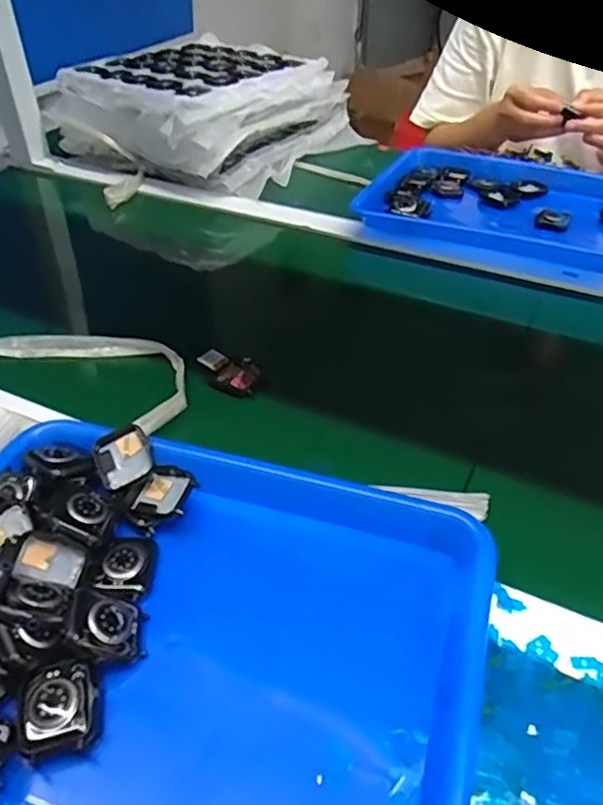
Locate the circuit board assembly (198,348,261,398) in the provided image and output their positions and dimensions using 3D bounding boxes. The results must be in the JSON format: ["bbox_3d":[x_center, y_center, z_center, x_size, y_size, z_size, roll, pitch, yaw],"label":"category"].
[{"bbox_3d":[-0.061,-0.027,0.549,0.055,0.019,0.035,32,51,32],"label":"circuit board assembly"}]

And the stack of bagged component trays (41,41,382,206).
[{"bbox_3d":[-0.142,-0.428,0.939,0.319,0.118,0.389,29,49,29],"label":"stack of bagged component trays"}]

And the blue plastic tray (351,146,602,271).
[{"bbox_3d":[0.259,-0.246,0.784,0.333,0.033,0.236,17,44,19],"label":"blue plastic tray"}]

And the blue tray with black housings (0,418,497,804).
[{"bbox_3d":[-0.075,0.126,0.348,0.332,0.043,0.249,12,43,14],"label":"blue tray with black housings"}]

